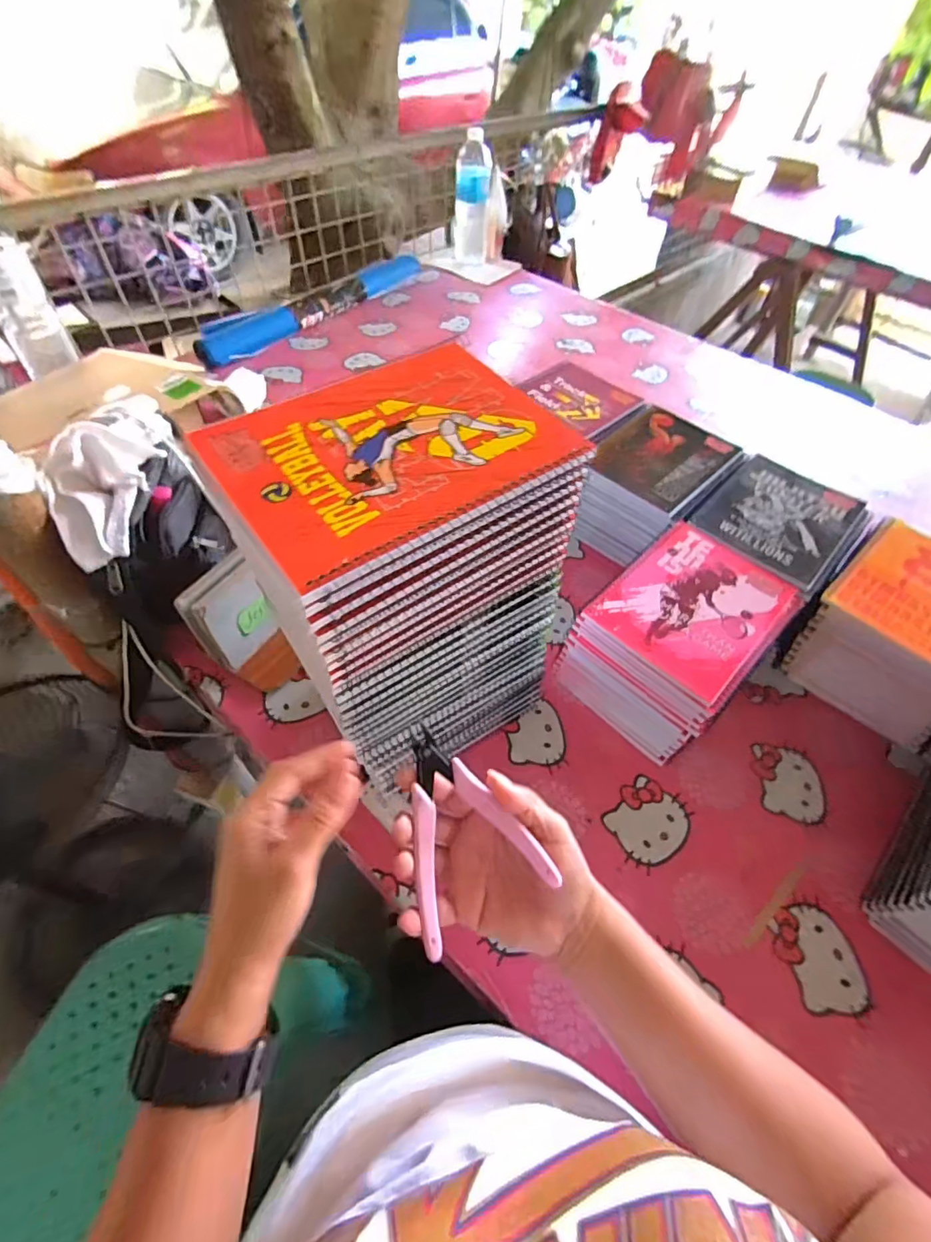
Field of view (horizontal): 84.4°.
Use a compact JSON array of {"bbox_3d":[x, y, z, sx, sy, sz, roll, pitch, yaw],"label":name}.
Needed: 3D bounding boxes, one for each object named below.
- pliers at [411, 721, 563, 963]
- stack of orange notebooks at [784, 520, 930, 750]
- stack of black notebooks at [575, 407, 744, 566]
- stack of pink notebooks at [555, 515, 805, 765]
[{"bbox_3d":[-0.011,0.121,0.307,0.081,0.009,0.114,-27,76,-17],"label":"pliers"},{"bbox_3d":[0.508,0.010,0.612,0.163,0.130,0.206,38,62,23],"label":"stack of orange notebooks"},{"bbox_3d":[0.261,-0.190,0.724,0.155,0.110,0.207,37,60,21],"label":"stack of black notebooks"},{"bbox_3d":[0.236,0.016,0.580,0.157,0.110,0.220,38,62,23],"label":"stack of pink notebooks"}]

